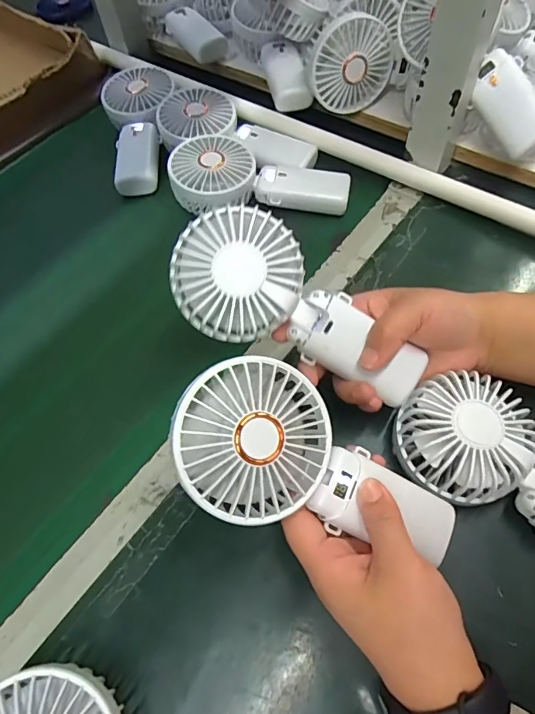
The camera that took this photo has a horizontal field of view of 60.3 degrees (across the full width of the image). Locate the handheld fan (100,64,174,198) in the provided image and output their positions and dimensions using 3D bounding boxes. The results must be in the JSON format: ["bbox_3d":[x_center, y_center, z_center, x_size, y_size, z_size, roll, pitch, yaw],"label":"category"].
[{"bbox_3d":[-0.143,-0.264,0.530,0.083,0.045,0.173,-10,60,-1],"label":"handheld fan"}]

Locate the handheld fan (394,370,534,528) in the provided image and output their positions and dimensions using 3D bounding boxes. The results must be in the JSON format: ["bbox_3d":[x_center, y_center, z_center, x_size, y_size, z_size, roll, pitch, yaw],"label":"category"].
[{"bbox_3d":[0.170,0.081,0.303,0.175,0.052,0.083,33,68,21],"label":"handheld fan"}]

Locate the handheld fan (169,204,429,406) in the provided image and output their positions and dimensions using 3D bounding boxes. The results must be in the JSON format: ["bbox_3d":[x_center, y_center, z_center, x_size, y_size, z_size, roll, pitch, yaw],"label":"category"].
[{"bbox_3d":[0.024,-0.031,0.303,0.176,0.042,0.078,30,63,-12],"label":"handheld fan"}]

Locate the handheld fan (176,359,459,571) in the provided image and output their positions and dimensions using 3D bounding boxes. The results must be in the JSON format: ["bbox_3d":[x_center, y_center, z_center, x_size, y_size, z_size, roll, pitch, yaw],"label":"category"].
[{"bbox_3d":[0.030,0.066,0.267,0.176,0.034,0.081,27,62,-15],"label":"handheld fan"}]

